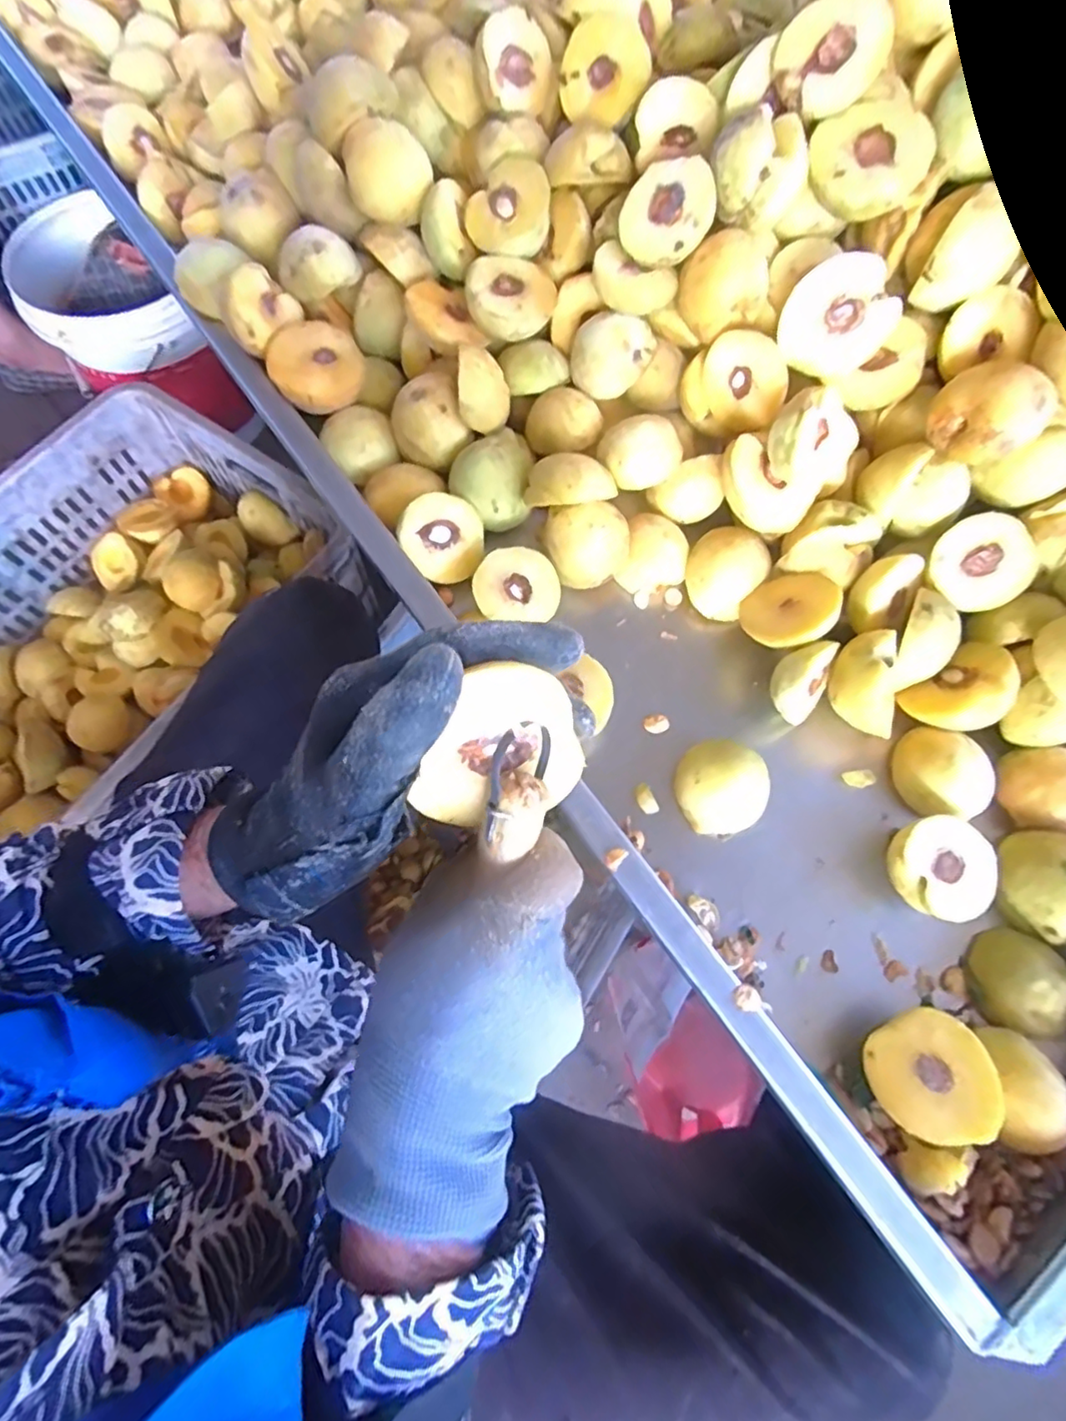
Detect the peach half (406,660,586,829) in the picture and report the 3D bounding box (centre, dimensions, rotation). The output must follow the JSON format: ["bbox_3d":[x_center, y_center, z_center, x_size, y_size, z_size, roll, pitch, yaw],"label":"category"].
[{"bbox_3d":[-0.014,0.007,0.238,0.060,0.062,0.032,-10,31,-5],"label":"peach half"}]

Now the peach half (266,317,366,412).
[{"bbox_3d":[-0.171,-0.275,0.489,0.069,0.030,0.074,-12,71,-5],"label":"peach half"}]

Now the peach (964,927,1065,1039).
[{"bbox_3d":[0.305,0.169,0.382,0.052,0.027,0.060,6,71,1],"label":"peach"}]

